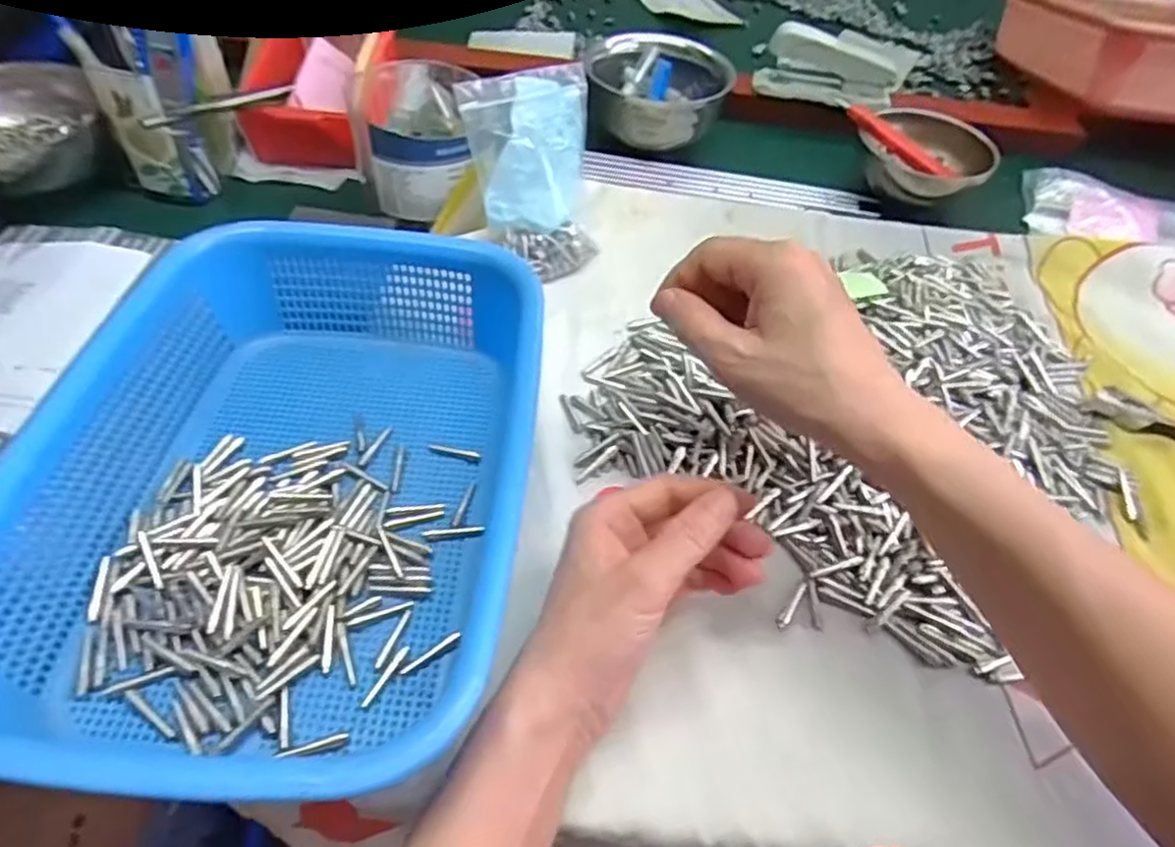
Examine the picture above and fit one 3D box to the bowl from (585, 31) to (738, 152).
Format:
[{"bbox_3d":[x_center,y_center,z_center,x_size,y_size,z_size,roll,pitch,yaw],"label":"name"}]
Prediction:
[{"bbox_3d":[0.059,-0.283,0.606,0.105,0.073,0.100,3,50,-3],"label":"bowl"}]

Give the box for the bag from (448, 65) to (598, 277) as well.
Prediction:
[{"bbox_3d":[-0.032,-0.165,0.471,0.087,0.129,0.023,-24,30,-24],"label":"bag"}]

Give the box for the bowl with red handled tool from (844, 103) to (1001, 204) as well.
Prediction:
[{"bbox_3d":[0.273,-0.221,0.583,0.084,0.055,0.103,-23,56,-22],"label":"bowl with red handled tool"}]

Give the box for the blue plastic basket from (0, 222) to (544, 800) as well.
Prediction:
[{"bbox_3d":[-0.132,0.021,0.331,0.206,0.073,0.279,3,50,-2],"label":"blue plastic basket"}]

